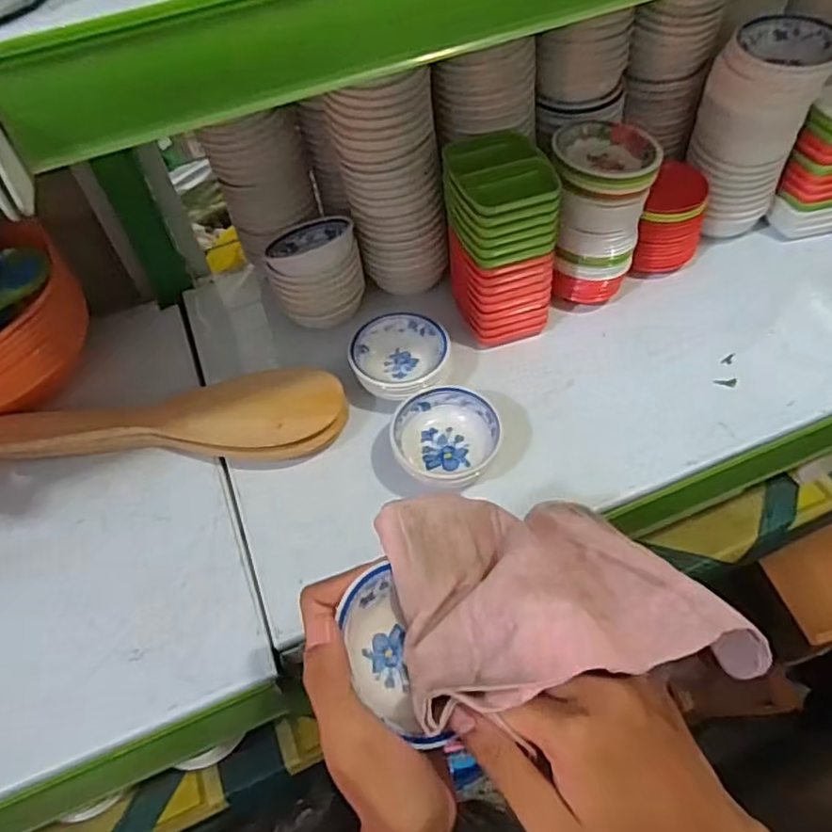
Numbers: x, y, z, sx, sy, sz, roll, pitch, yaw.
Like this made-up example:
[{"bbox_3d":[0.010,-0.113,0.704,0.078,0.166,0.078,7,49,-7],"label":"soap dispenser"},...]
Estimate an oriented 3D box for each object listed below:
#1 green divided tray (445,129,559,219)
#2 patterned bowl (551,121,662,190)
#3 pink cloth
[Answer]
[{"bbox_3d":[0.066,-0.202,0.523,0.076,0.014,0.101,-14,53,-5],"label":"green divided tray"},{"bbox_3d":[0.163,-0.229,0.560,0.085,0.024,0.075,1,53,6],"label":"patterned bowl"},{"bbox_3d":[0.069,0.086,0.339,0.158,0.077,0.124,-13,52,-4],"label":"pink cloth"}]

